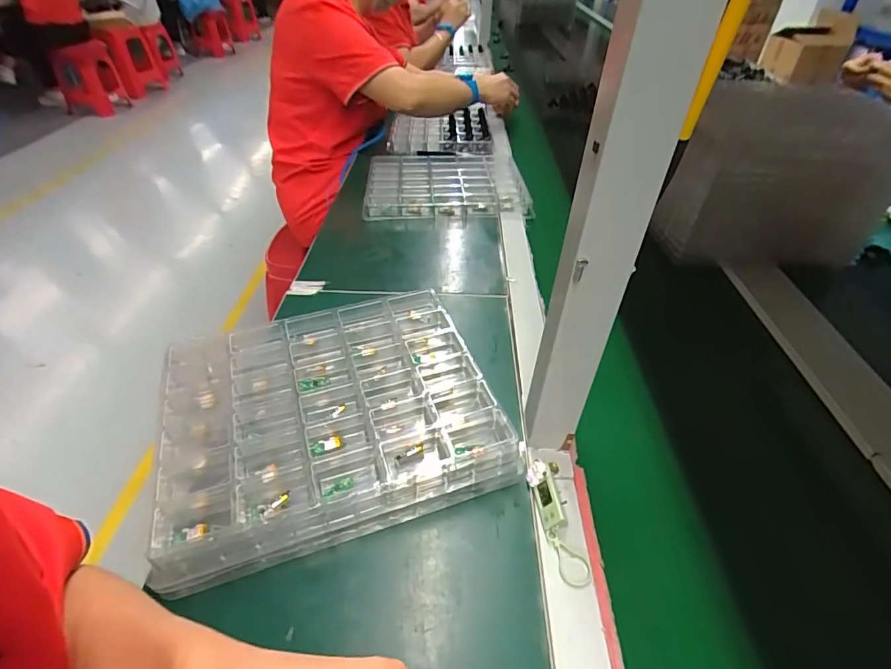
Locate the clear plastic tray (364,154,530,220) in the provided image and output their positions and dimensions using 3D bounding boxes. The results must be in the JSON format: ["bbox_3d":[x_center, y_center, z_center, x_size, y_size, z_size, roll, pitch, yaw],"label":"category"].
[{"bbox_3d":[-0.002,-0.296,0.901,0.293,0.032,0.251,-2,41,-5],"label":"clear plastic tray"}]

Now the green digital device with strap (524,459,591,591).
[{"bbox_3d":[0.094,0.154,0.390,0.027,0.022,0.099,-5,42,-9],"label":"green digital device with strap"}]

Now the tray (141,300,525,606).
[{"bbox_3d":[-0.111,0.071,0.456,0.292,0.048,0.247,-13,43,-16],"label":"tray"}]

